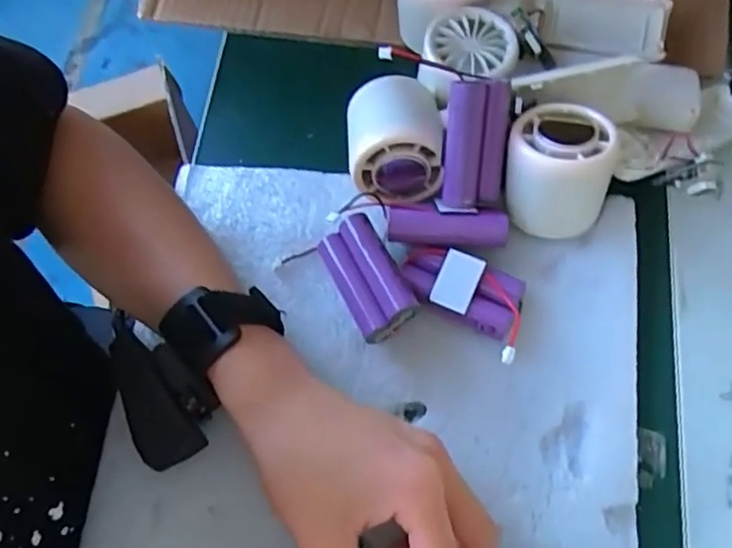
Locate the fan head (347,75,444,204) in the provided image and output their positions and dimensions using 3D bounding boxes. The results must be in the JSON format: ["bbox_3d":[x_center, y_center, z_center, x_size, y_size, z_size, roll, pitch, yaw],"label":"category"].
[{"bbox_3d":[0.016,-0.078,0.360,0.053,0.061,0.064,-3,70,1],"label":"fan head"}]

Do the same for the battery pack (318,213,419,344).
[{"bbox_3d":[0.000,0.002,0.345,0.033,0.034,0.068,-26,71,-8],"label":"battery pack"}]

